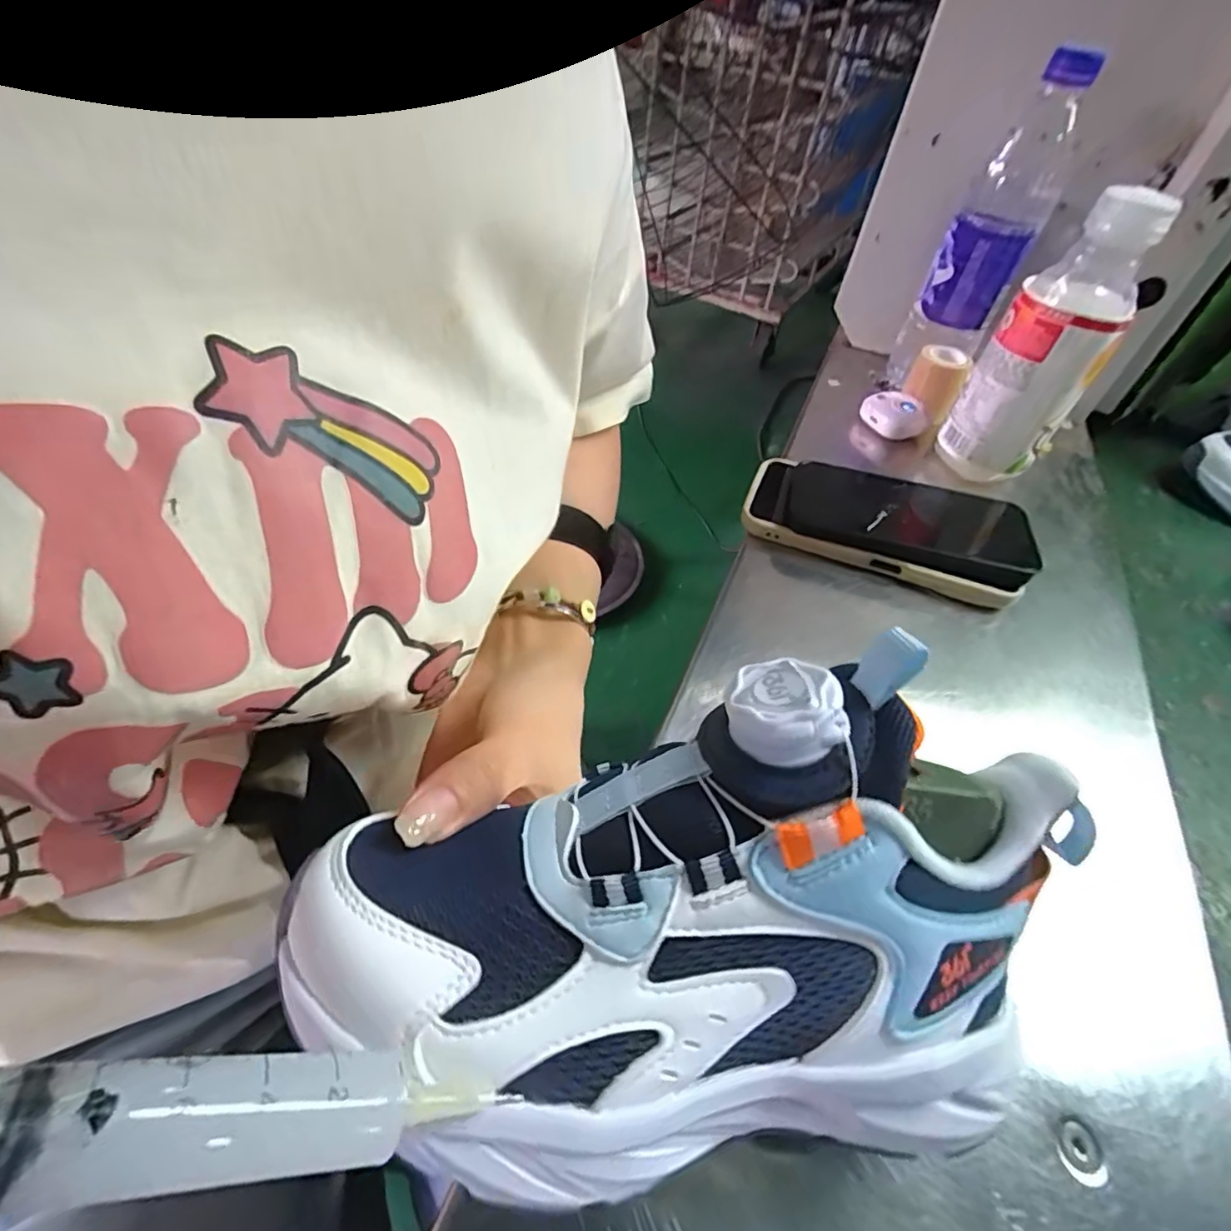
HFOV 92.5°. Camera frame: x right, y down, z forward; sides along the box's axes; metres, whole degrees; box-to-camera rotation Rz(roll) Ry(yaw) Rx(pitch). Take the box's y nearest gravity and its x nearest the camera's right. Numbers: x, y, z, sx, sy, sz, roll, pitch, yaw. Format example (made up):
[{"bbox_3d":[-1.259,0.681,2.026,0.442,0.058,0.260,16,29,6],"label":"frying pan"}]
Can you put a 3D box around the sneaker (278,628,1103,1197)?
[{"bbox_3d":[0.027,0.070,0.144,0.197,0.074,0.092,0,48,-7],"label":"sneaker"}]

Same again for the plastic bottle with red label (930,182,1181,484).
[{"bbox_3d":[0.287,-0.175,0.396,0.070,0.172,0.055,33,52,21],"label":"plastic bottle with red label"}]

